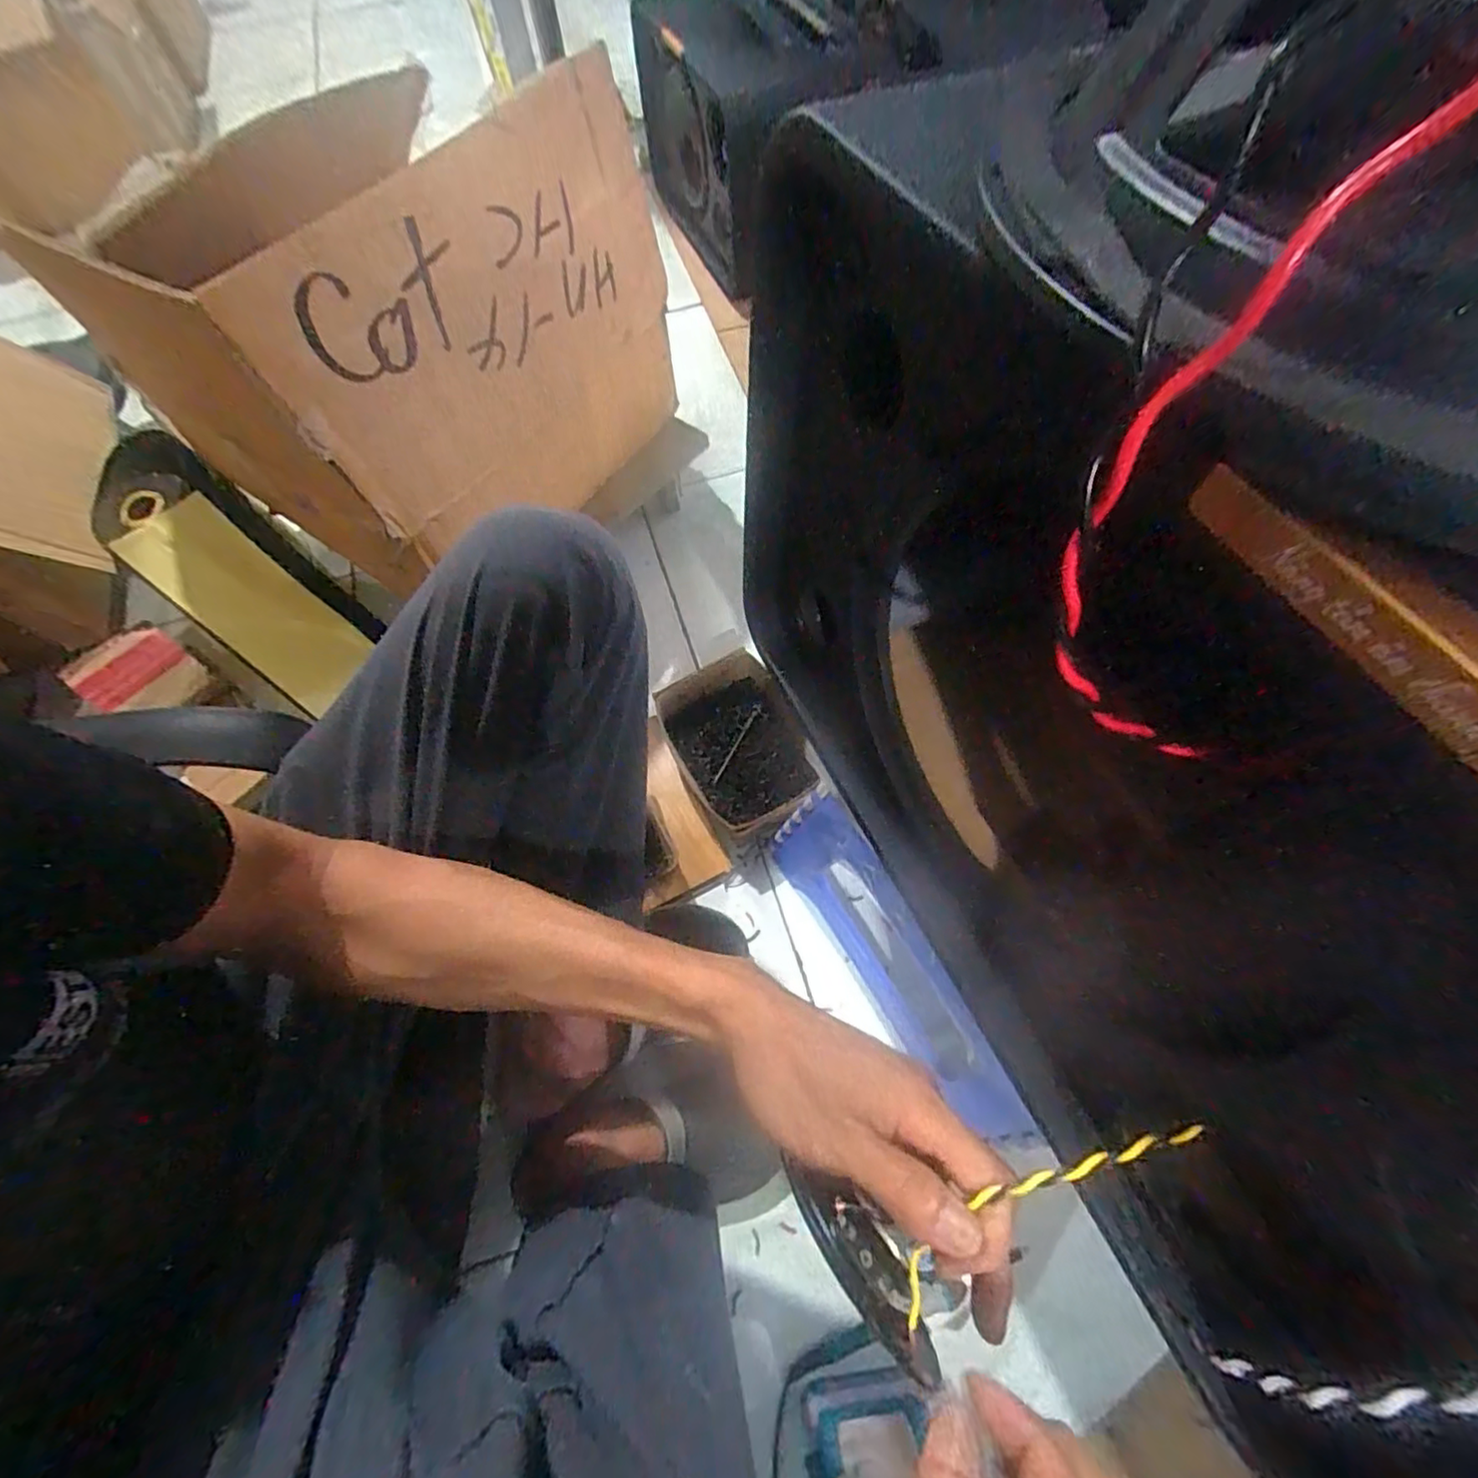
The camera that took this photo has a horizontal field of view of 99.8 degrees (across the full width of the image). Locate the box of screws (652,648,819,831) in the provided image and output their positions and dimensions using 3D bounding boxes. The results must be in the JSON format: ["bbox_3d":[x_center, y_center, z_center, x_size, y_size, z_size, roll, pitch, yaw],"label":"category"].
[{"bbox_3d":[0.004,0.006,0.688,0.137,0.062,0.195,-23,67,-8],"label":"box of screws"}]

